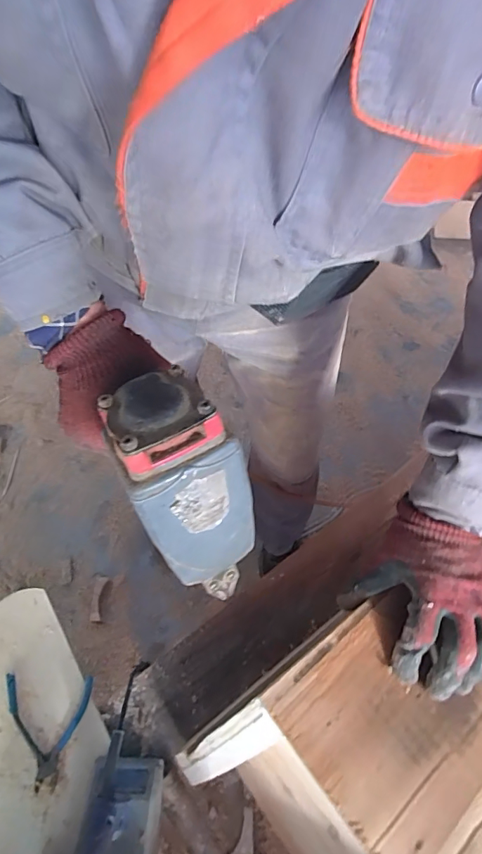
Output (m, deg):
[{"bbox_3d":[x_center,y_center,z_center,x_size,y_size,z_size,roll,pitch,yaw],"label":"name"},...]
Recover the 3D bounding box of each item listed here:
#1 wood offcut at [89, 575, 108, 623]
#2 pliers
[{"bbox_3d":[-0.361,0.432,1.164,0.031,0.009,0.109,2,62,-2],"label":"wood offcut"},{"bbox_3d":[-0.243,0.369,0.562,0.104,0.010,0.117,2,64,-3],"label":"pliers"}]

